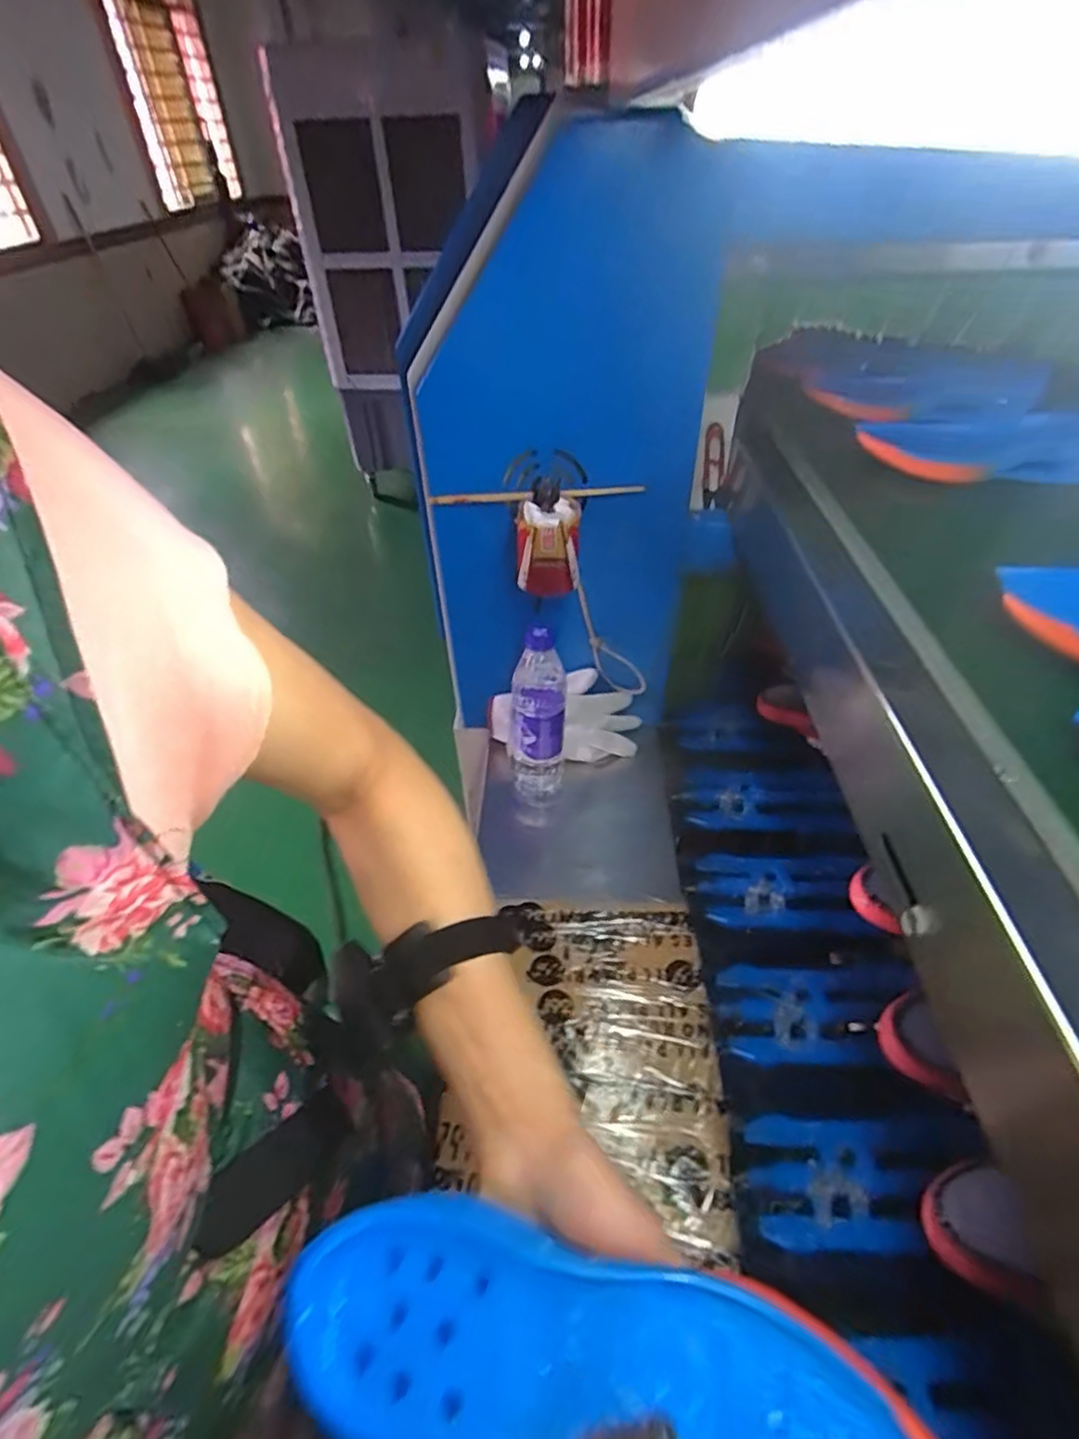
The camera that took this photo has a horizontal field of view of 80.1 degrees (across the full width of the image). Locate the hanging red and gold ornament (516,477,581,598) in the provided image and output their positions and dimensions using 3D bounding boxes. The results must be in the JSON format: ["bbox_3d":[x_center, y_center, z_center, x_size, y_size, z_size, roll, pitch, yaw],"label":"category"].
[{"bbox_3d":[0.011,-0.190,0.685,0.064,0.093,0.073,4,45,6],"label":"hanging red and gold ornament"}]

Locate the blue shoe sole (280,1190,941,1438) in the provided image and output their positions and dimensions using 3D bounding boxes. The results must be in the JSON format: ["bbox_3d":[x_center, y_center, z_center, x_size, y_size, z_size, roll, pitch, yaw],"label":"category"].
[{"bbox_3d":[0.023,0.243,0.227,0.241,0.024,0.089,8,45,20],"label":"blue shoe sole"}]

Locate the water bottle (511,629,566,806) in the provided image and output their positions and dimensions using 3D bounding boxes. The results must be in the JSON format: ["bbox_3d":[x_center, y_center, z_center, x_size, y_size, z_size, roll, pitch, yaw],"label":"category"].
[{"bbox_3d":[-0.005,0.001,0.771,0.071,0.241,0.065,1,45,3],"label":"water bottle"}]

